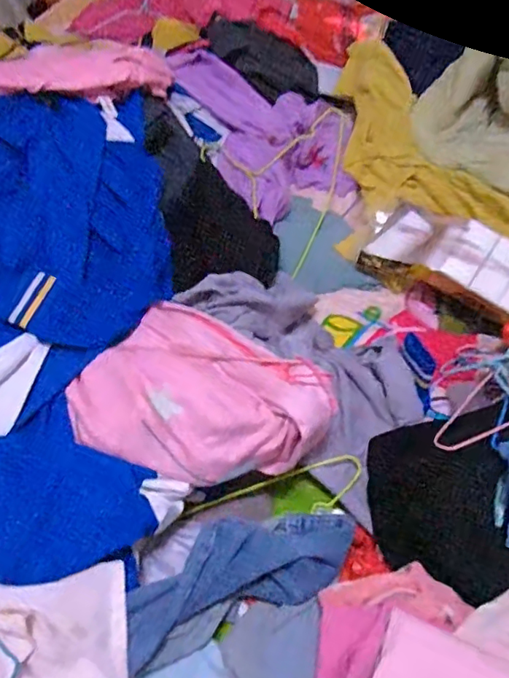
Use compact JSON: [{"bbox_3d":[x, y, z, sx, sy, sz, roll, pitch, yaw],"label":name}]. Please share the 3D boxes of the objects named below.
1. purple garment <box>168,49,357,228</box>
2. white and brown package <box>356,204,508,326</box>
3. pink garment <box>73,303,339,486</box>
[{"bbox_3d":[0.033,-0.396,0.974,0.281,0.153,0.360,-23,61,-11],"label":"purple garment"},{"bbox_3d":[0.324,-0.115,0.812,0.302,0.083,0.115,27,64,17],"label":"white and brown package"},{"bbox_3d":[-0.061,0.077,0.642,0.280,0.066,0.226,29,65,18],"label":"pink garment"}]

